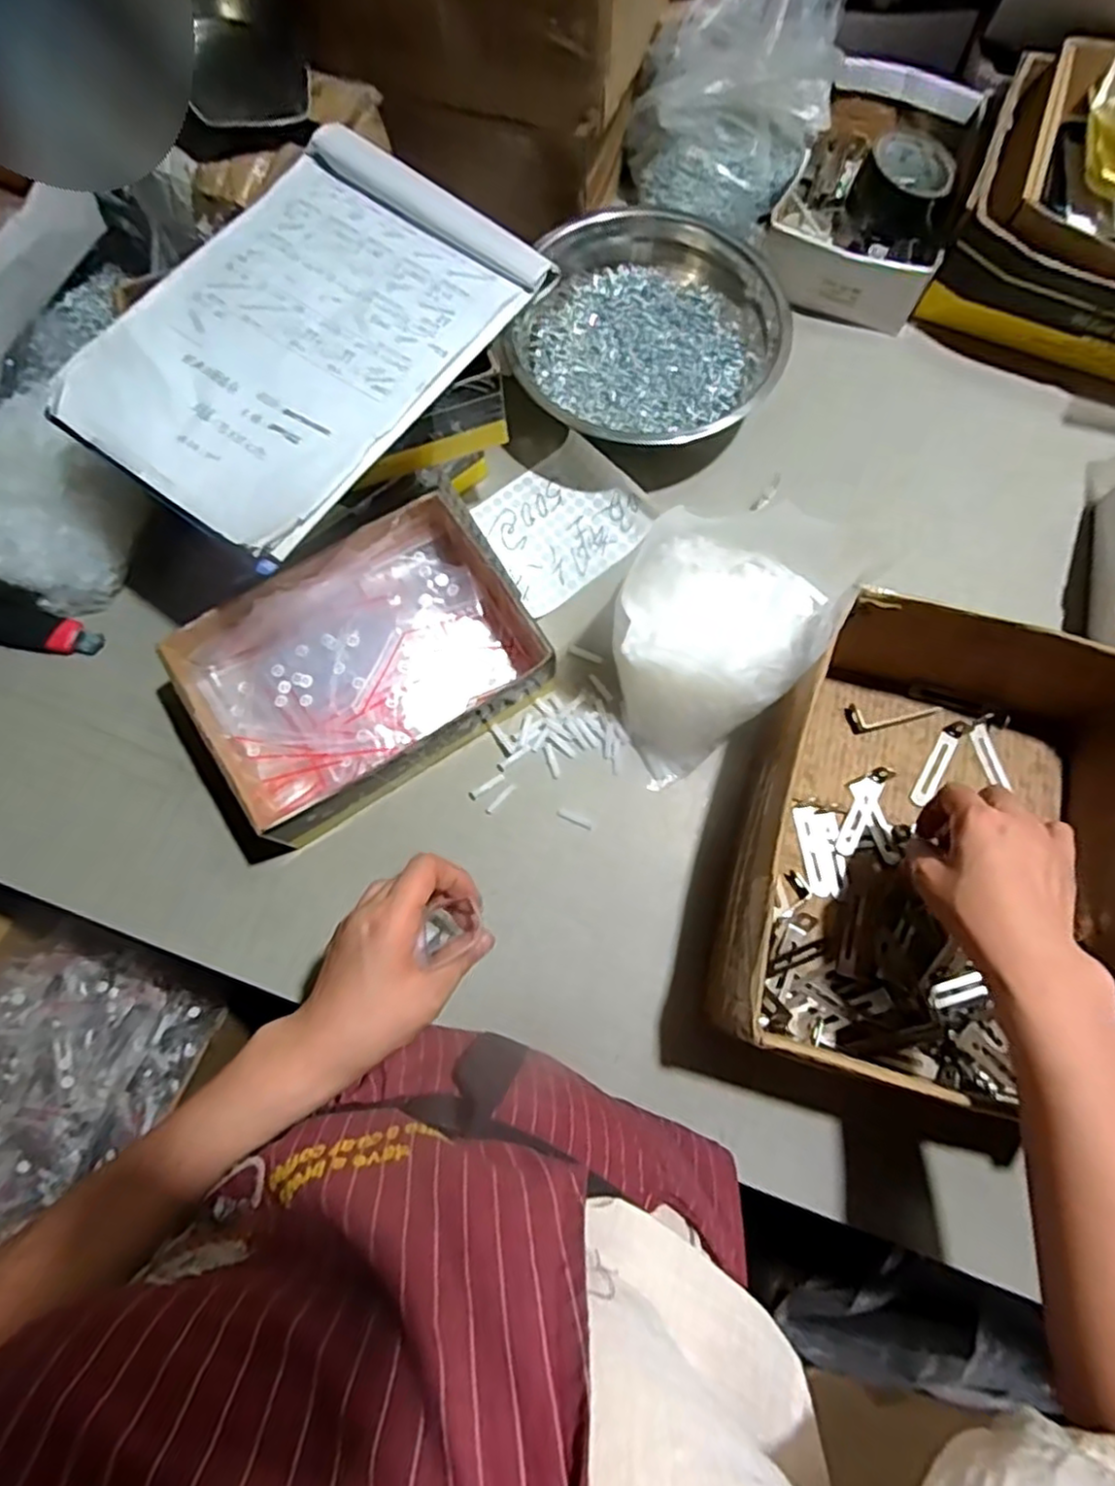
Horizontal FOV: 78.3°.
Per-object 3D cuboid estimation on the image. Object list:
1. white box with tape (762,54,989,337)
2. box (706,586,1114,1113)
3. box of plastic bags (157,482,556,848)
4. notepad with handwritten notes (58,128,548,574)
[{"bbox_3d":[0.314,-0.550,0.687,0.162,0.061,0.272,21,76,5],"label":"white box with tape"},{"bbox_3d":[0.276,0.073,0.490,0.258,0.118,0.311,16,76,4],"label":"box"},{"bbox_3d":[-0.151,-0.061,0.552,0.262,0.073,0.186,-35,78,-9],"label":"box of plastic bags"},{"bbox_3d":[-0.182,-0.296,0.489,0.224,0.012,0.312,37,78,9],"label":"notepad with handwritten notes"}]

